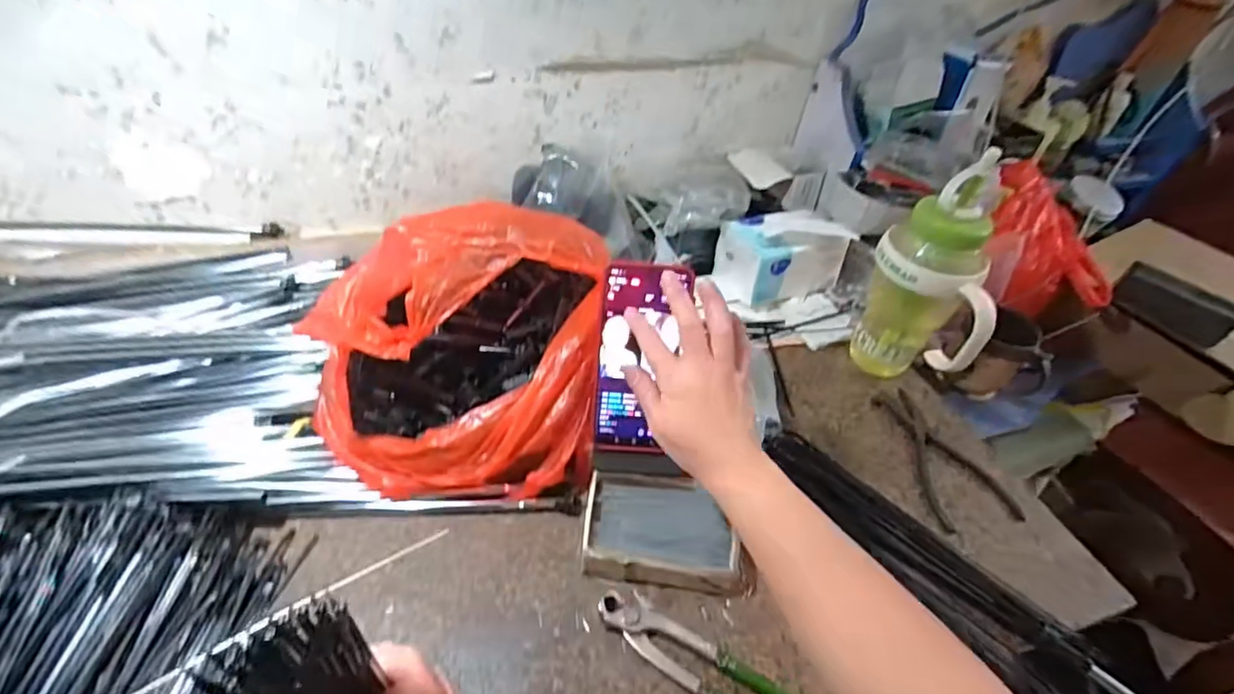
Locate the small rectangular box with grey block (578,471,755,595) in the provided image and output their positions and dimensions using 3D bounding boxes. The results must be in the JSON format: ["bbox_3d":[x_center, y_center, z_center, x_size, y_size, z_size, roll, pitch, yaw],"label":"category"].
[{"bbox_3d":[0.043,0.156,0.487,0.143,0.049,0.093,7,45,1],"label":"small rectangular box with grey block"}]

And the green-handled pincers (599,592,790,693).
[{"bbox_3d":[0.073,0.244,0.427,0.191,0.019,0.042,26,48,19],"label":"green-handled pincers"}]

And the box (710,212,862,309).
[{"bbox_3d":[0.213,-0.128,0.745,0.150,0.092,0.094,-15,49,-21],"label":"box"}]

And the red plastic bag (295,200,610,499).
[{"bbox_3d":[-0.142,-0.006,0.533,0.247,0.155,0.234,0,45,-6],"label":"red plastic bag"}]

